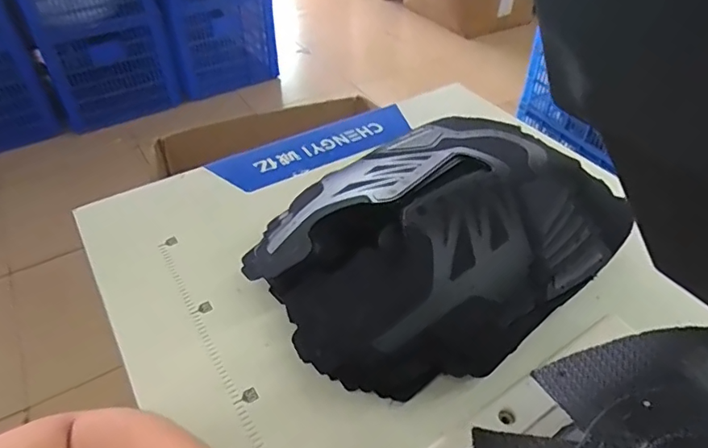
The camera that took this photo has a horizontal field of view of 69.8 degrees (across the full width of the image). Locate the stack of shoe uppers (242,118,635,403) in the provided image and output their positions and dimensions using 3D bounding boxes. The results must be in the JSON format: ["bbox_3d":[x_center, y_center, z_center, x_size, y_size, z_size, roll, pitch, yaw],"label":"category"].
[{"bbox_3d":[0.062,0.018,0.436,0.265,0.100,0.219,-25,47,-24],"label":"stack of shoe uppers"}]

